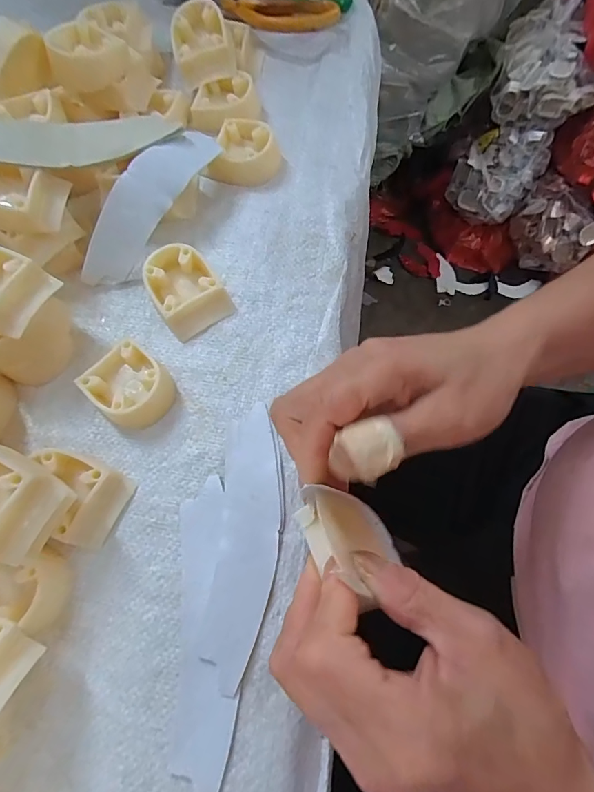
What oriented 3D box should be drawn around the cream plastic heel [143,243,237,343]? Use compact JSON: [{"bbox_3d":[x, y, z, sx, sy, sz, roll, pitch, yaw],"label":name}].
[{"bbox_3d":[-0.077,-0.074,0.297,0.046,0.025,0.056,-33,72,-9],"label":"cream plastic heel"}]

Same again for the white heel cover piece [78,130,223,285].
[{"bbox_3d":[-0.105,-0.136,0.306,0.027,0.044,0.132,37,76,14],"label":"white heel cover piece"}]

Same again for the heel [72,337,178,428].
[{"bbox_3d":[-0.107,-0.007,0.277,0.050,0.021,0.045,39,77,15],"label":"heel"}]

